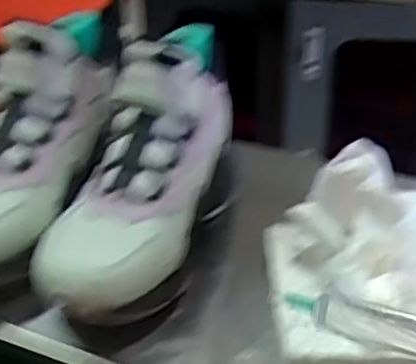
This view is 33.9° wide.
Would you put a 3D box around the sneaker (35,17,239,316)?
[{"bbox_3d":[-0.040,-0.019,0.448,0.082,0.139,0.215,6,32,18],"label":"sneaker"}]

